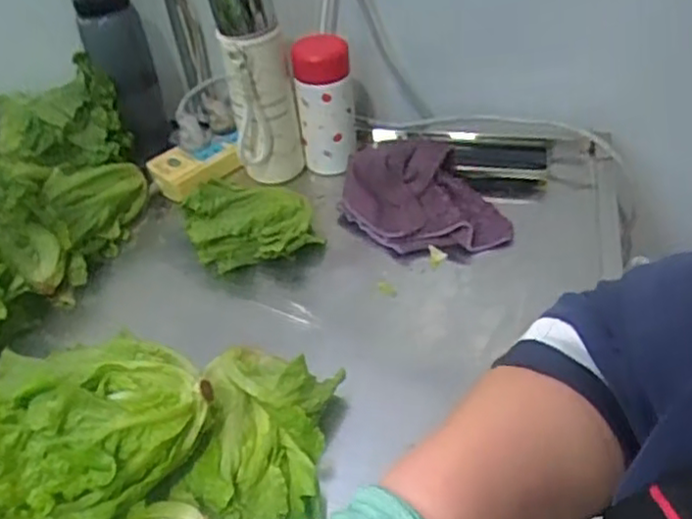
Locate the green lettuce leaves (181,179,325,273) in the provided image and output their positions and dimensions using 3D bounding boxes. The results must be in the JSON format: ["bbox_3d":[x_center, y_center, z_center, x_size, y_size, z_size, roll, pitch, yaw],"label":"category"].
[{"bbox_3d":[-0.104,-0.040,0.757,0.142,0.056,0.088,-11,43,-5],"label":"green lettuce leaves"}]

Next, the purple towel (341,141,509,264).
[{"bbox_3d":[0.079,-0.067,0.760,0.157,0.065,0.149,-15,43,-9],"label":"purple towel"}]

